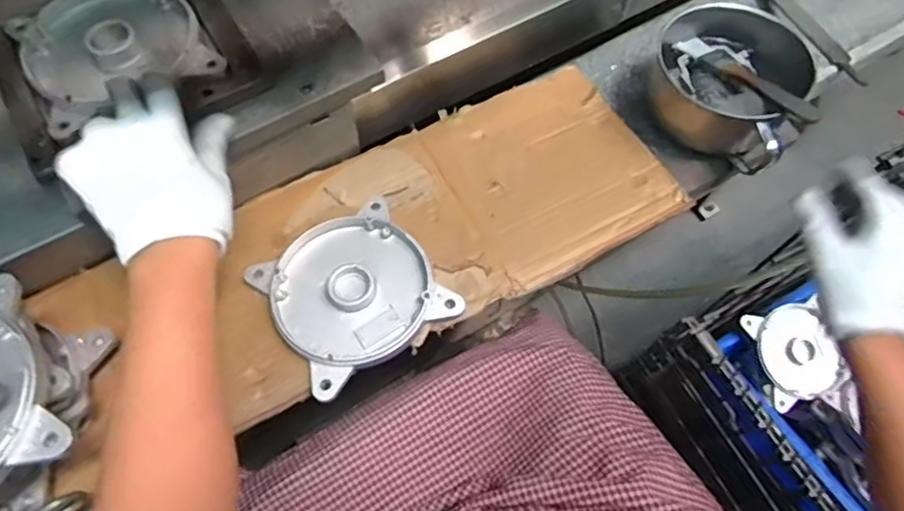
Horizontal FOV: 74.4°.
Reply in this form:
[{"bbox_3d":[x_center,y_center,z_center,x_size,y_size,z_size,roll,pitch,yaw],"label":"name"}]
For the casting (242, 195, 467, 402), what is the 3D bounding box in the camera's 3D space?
[{"bbox_3d":[-0.088,0.031,0.534,0.141,0.020,0.143,-30,69,-15],"label":"casting"}]

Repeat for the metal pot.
[{"bbox_3d":[0.279,-0.177,0.611,0.146,0.083,0.151,1,65,-2],"label":"metal pot"}]

